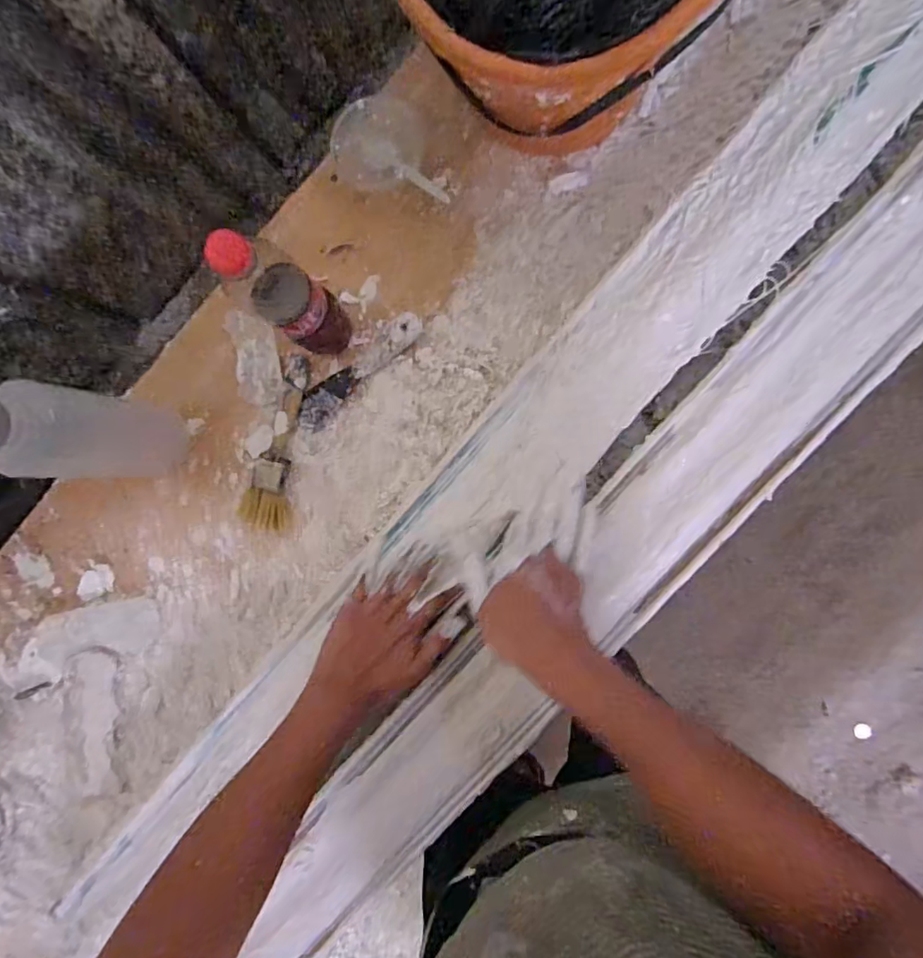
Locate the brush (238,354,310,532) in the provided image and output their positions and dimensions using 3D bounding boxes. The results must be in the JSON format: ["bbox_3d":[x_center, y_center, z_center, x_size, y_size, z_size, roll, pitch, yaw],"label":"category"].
[{"bbox_3d":[-0.214,-0.042,0.647,0.061,0.010,0.197,8,92,8],"label":"brush"}]

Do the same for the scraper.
[{"bbox_3d":[-0.115,-0.121,0.635,0.174,0.010,0.038,-39,85,7],"label":"scraper"}]

